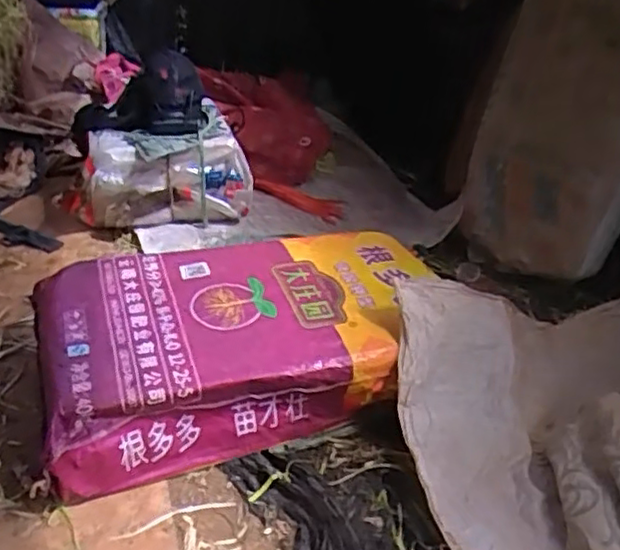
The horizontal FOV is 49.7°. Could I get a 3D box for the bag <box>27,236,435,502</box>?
[{"bbox_3d":[-0.101,0.111,1.160,0.675,0.175,0.380,-10,36,-22],"label":"bag"}]

